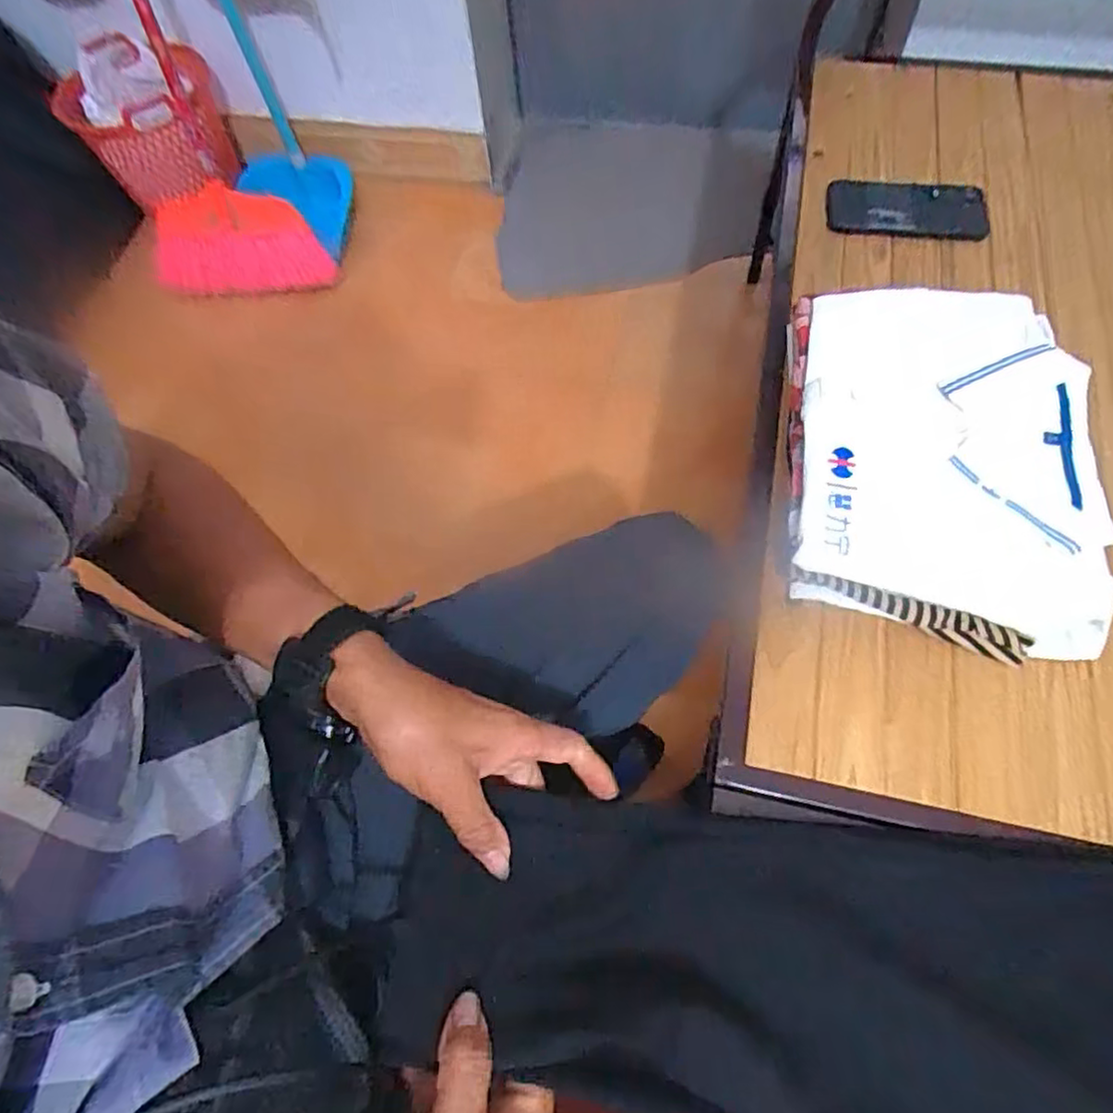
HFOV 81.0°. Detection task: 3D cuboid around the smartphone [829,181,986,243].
[{"bbox_3d":[0.385,-0.385,0.717,0.183,0.014,0.081,3,70,-4],"label":"smartphone"}]

